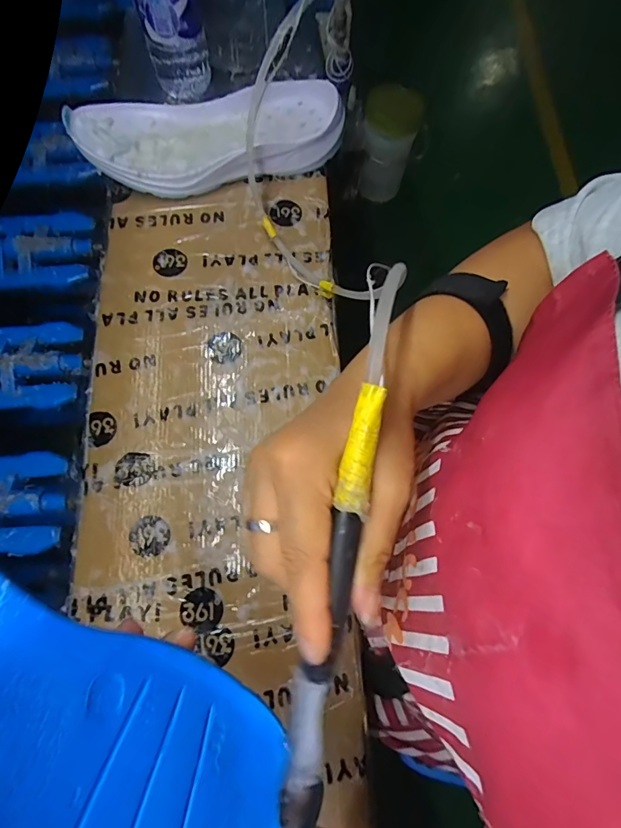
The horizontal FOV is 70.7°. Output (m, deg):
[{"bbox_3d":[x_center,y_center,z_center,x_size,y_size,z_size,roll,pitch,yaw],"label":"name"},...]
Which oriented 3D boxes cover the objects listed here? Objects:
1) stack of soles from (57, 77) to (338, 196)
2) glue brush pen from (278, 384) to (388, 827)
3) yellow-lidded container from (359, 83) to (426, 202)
[{"bbox_3d":[-0.101,-0.290,0.466,0.270,0.050,0.108,-11,74,-4],"label":"stack of soles"},{"bbox_3d":[0.009,0.079,0.175,0.016,0.011,0.178,10,94,2],"label":"glue brush pen"},{"bbox_3d":[0.111,-0.385,0.633,0.074,0.127,0.066,13,74,3],"label":"yellow-lidded container"}]

